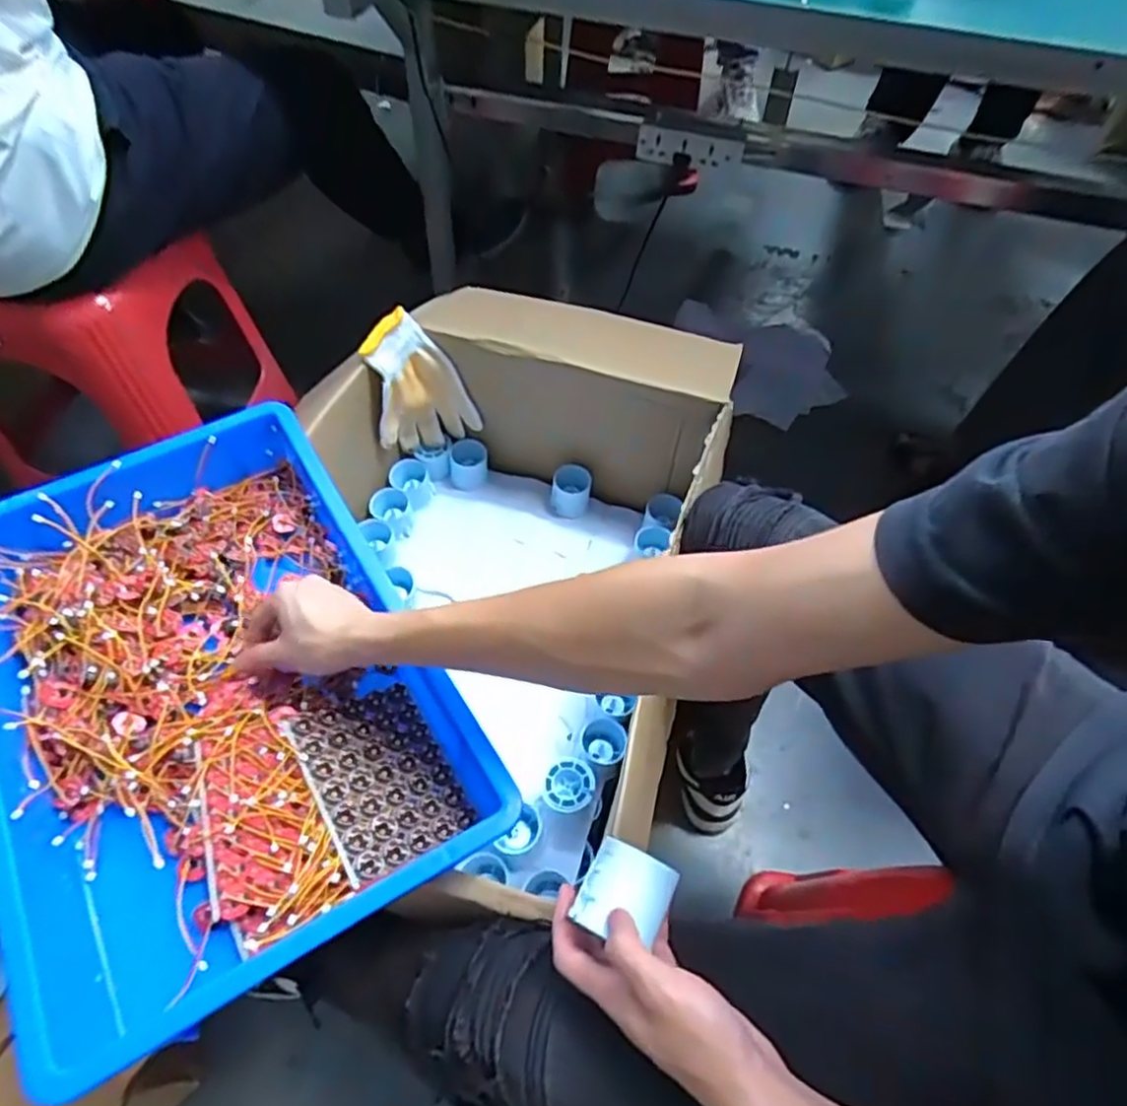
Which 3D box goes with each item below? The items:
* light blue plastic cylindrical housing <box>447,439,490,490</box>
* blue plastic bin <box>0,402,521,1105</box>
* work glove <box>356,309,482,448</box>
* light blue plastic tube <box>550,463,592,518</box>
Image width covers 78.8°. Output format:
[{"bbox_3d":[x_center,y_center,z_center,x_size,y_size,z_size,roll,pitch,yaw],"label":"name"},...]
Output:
[{"bbox_3d":[-0.133,-0.124,0.962,0.054,0.045,0.057,1,56,-2],"label":"light blue plastic cylindrical housing"},{"bbox_3d":[-0.267,0.099,0.518,0.287,0.077,0.420,-29,63,-21],"label":"blue plastic bin"},{"bbox_3d":[-0.181,-0.207,0.869,0.134,0.196,0.055,-25,61,-18],"label":"work glove"},{"bbox_3d":[0.010,-0.085,0.944,0.053,0.055,0.049,1,56,-2],"label":"light blue plastic tube"}]

